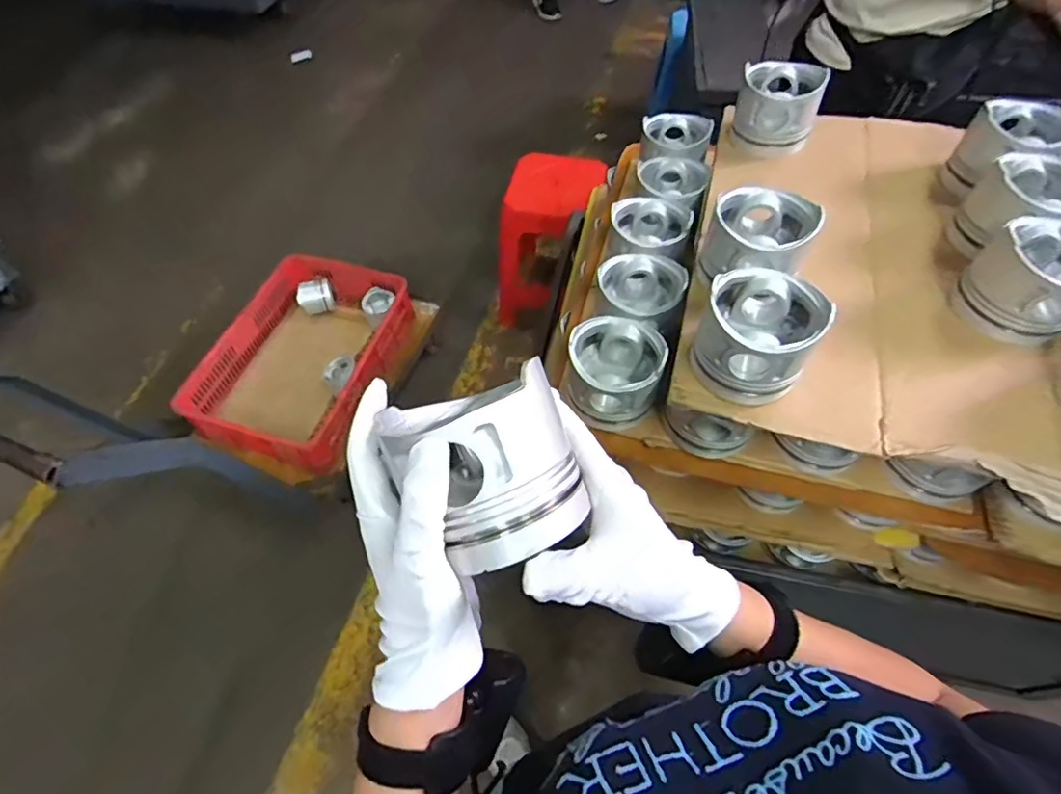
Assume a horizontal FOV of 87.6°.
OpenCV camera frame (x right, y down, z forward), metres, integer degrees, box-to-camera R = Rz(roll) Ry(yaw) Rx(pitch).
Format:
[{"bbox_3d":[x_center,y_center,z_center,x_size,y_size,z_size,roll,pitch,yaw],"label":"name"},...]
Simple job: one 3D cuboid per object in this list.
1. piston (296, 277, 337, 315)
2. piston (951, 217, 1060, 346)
[{"bbox_3d":[-0.658,-0.310,1.708,0.114,0.079,0.084,-27,60,-14],"label":"piston"},{"bbox_3d":[0.494,-0.116,0.544,0.100,0.083,0.100,38,66,23],"label":"piston"}]

